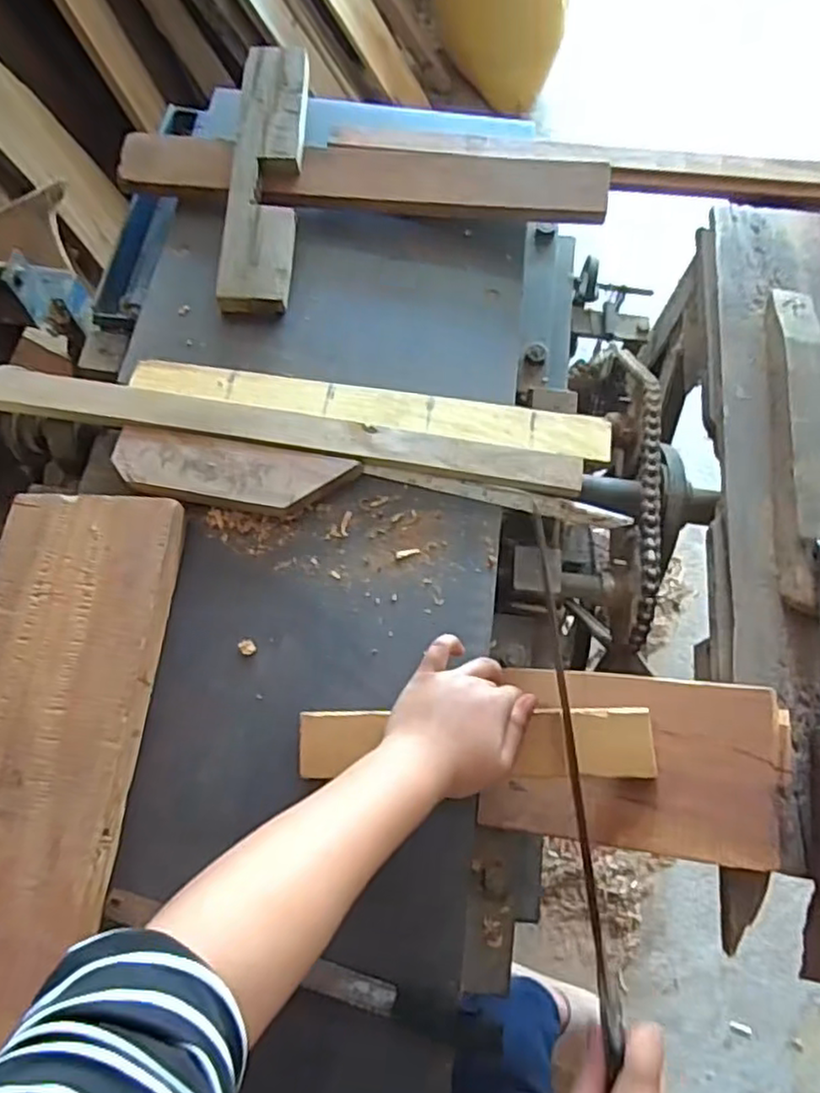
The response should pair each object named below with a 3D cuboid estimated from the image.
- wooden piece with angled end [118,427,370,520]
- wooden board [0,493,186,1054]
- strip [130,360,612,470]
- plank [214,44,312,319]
[{"bbox_3d":[-0.163,-0.065,0.623,0.216,0.021,0.062,9,69,3],"label":"wooden piece with angled end"},{"bbox_3d":[-0.285,0.150,0.518,0.139,0.036,0.401,5,69,1],"label":"wooden board"},{"bbox_3d":[-0.038,-0.138,0.659,0.463,0.015,0.053,10,69,3],"label":"strip"},{"bbox_3d":[-0.155,-0.398,0.728,0.072,0.023,0.313,4,80,-2],"label":"plank"}]

